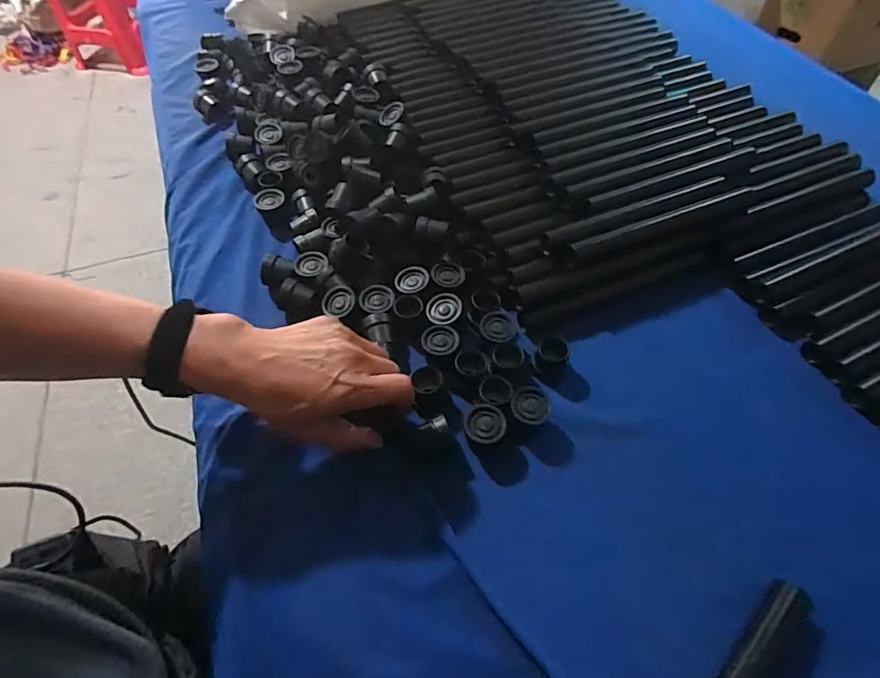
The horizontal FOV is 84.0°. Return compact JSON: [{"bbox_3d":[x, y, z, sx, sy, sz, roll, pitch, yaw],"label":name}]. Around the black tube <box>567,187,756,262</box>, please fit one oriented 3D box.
[{"bbox_3d":[0.238,-0.118,0.517,0.233,0.027,0.020,-19,57,-11],"label":"black tube"}]

